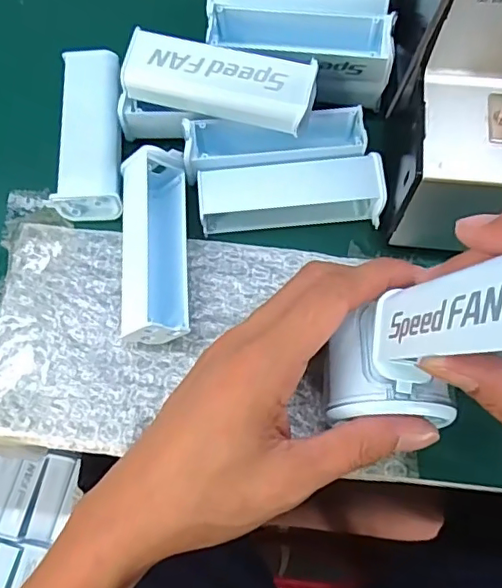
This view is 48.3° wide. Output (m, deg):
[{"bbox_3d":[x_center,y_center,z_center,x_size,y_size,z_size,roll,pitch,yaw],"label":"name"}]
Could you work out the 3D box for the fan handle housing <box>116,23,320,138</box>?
[{"bbox_3d":[-0.017,-0.113,0.299,0.099,0.023,0.031,15,72,6],"label":"fan handle housing"}]

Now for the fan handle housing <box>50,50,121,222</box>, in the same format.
[{"bbox_3d":[-0.093,-0.095,0.332,0.035,0.024,0.101,-3,71,0],"label":"fan handle housing"}]

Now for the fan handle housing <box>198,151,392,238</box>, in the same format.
[{"bbox_3d":[0.022,-0.056,0.319,0.099,0.034,0.036,-1,71,1],"label":"fan handle housing"}]

